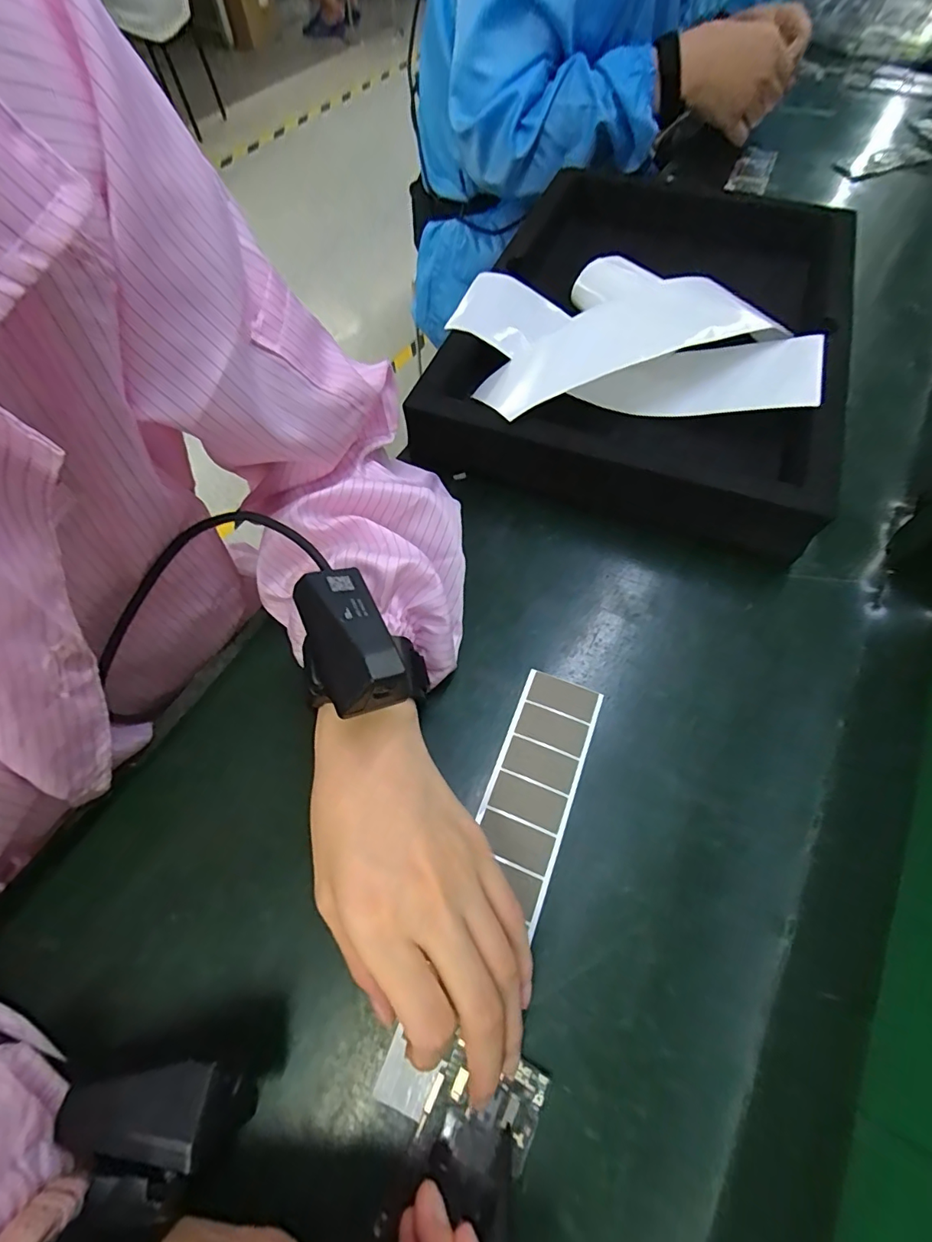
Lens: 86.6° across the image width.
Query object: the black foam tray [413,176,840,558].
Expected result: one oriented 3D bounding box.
[{"bbox_3d":[0.163,-0.279,0.449,0.305,0.072,0.481,19,64,11],"label":"black foam tray"}]

